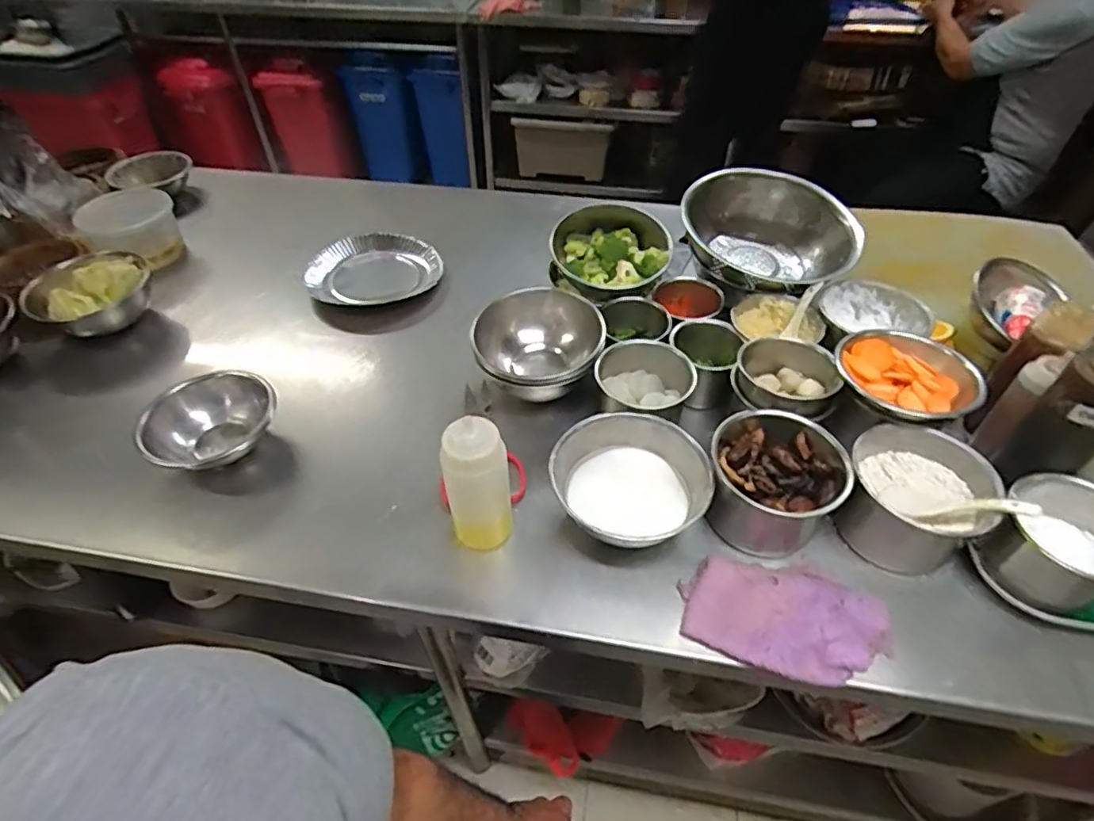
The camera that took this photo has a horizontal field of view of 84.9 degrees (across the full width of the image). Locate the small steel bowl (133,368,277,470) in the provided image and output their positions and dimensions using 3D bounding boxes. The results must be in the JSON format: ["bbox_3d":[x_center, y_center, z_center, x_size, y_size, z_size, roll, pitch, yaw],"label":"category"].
[{"bbox_3d":[-0.417,0.019,0.753,0.142,0.068,0.143,0,46,0],"label":"small steel bowl"}]

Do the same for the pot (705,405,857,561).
[{"bbox_3d":[0.249,0.075,0.667,0.134,0.100,0.141,0,46,0],"label":"pot"}]

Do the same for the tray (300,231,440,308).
[{"bbox_3d":[-0.288,-0.241,1.010,0.213,0.027,0.185,-2,46,-2],"label":"tray"}]

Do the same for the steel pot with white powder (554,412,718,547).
[{"bbox_3d":[0.089,0.083,0.679,0.160,0.091,0.161,0,46,0],"label":"steel pot with white powder"}]

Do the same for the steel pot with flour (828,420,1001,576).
[{"bbox_3d":[0.396,0.093,0.656,0.134,0.092,0.132,0,46,0],"label":"steel pot with flour"}]

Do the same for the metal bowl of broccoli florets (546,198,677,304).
[{"bbox_3d":[0.094,-0.227,0.899,0.172,0.085,0.172,-3,66,7],"label":"metal bowl of broccoli florets"}]

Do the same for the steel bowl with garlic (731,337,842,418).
[{"bbox_3d":[0.288,-0.038,0.719,0.119,0.058,0.099,24,50,21],"label":"steel bowl with garlic"}]

